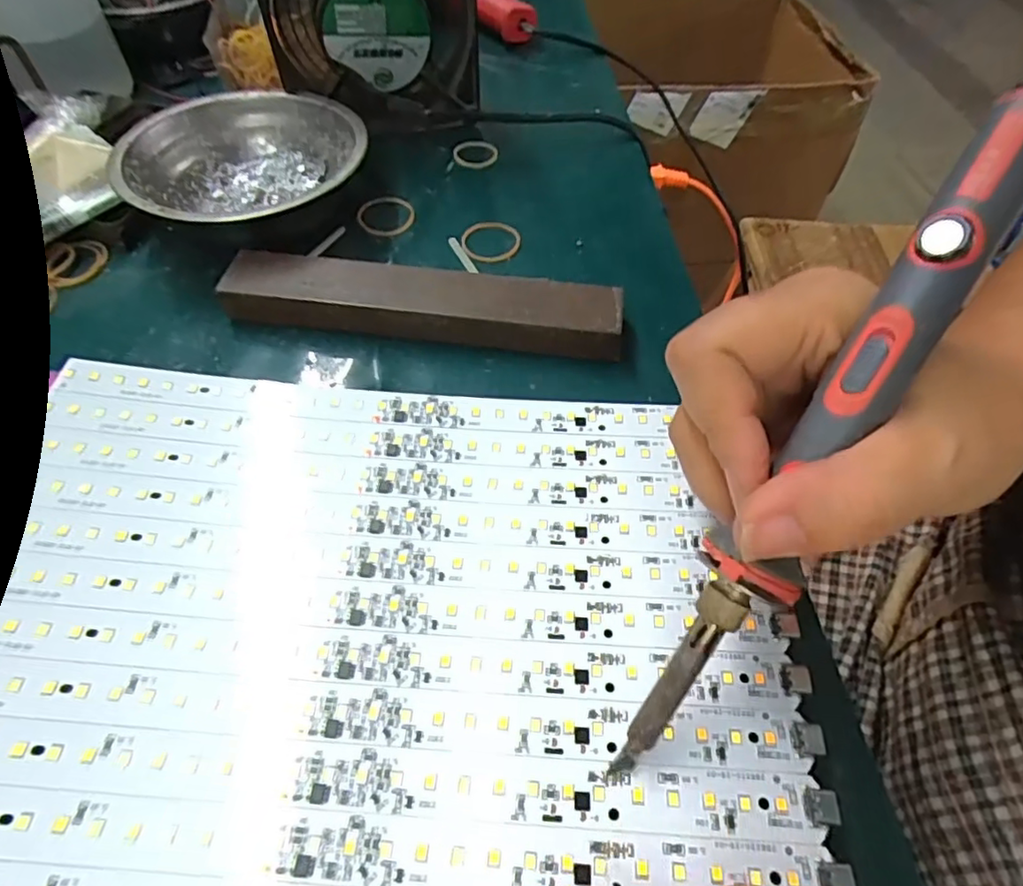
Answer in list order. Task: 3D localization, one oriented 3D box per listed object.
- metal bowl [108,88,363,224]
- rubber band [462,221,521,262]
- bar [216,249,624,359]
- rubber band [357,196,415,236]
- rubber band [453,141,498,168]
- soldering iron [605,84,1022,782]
[{"bbox_3d":[-0.142,-0.148,0.334,0.121,0.036,0.121,1,55,-2],"label":"metal bowl"},{"bbox_3d":[-0.011,-0.114,0.336,0.032,0.004,0.036,5,55,1],"label":"rubber band"},{"bbox_3d":[-0.042,-0.069,0.291,0.187,0.020,0.033,8,55,2],"label":"bar"},{"bbox_3d":[-0.072,-0.131,0.348,0.034,0.004,0.034,-5,56,2],"label":"rubber band"},{"bbox_3d":[-0.023,-0.185,0.384,0.028,0.004,0.025,-4,55,-6],"label":"rubber band"},{"bbox_3d":[0.084,-0.002,0.156,0.024,0.020,0.223,31,100,18],"label":"soldering iron"}]

